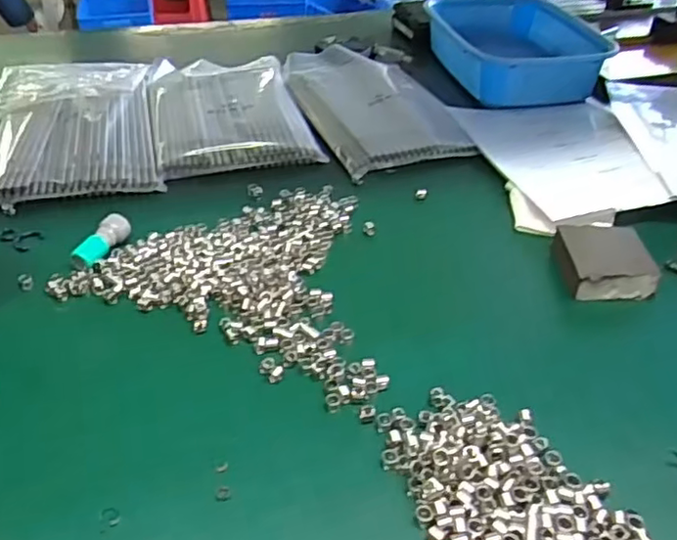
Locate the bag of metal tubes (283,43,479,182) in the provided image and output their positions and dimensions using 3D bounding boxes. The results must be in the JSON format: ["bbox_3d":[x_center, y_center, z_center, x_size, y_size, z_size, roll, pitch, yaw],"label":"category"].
[{"bbox_3d":[0.041,-0.222,0.831,0.174,0.033,0.322,-10,38,-13],"label":"bag of metal tubes"}]

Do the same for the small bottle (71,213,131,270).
[{"bbox_3d":[-0.211,-0.025,0.570,0.023,0.021,0.062,17,40,21],"label":"small bottle"}]

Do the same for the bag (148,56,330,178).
[{"bbox_3d":[-0.143,-0.206,0.816,0.180,0.024,0.300,-10,38,-13],"label":"bag"}]

